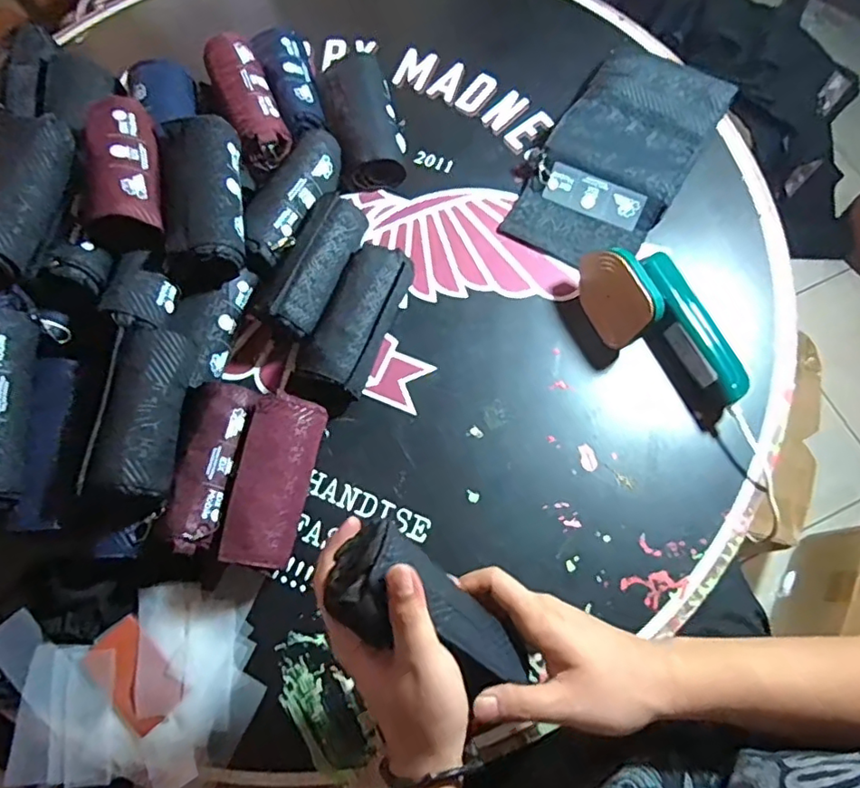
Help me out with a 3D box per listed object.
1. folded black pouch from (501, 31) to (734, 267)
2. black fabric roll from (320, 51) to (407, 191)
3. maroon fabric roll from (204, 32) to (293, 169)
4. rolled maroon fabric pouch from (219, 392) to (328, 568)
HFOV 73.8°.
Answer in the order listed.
[{"bbox_3d":[0.204,-0.260,0.622,0.144,0.041,0.267,30,75,11],"label":"folded black pouch"},{"bbox_3d":[-0.071,-0.300,0.641,0.073,0.056,0.158,-19,71,-4],"label":"black fabric roll"},{"bbox_3d":[-0.192,-0.310,0.601,0.054,0.046,0.152,-23,72,-6],"label":"maroon fabric roll"},{"bbox_3d":[-0.136,0.078,0.513,0.056,0.060,0.143,10,72,5],"label":"rolled maroon fabric pouch"}]

